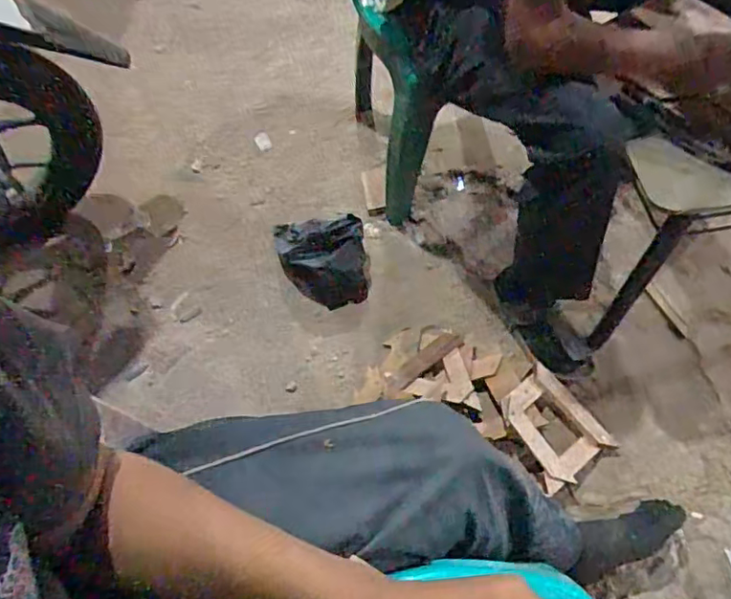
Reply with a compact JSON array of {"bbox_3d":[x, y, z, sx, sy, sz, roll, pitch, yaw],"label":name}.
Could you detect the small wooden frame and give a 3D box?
[{"bbox_3d":[0.327,0.214,1.007,0.153,0.013,0.177,-24,66,-34],"label":"small wooden frame"}]

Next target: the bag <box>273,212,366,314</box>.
[{"bbox_3d":[-0.091,-0.097,1.219,0.180,0.106,0.214,-13,59,-6],"label":"bag"}]

